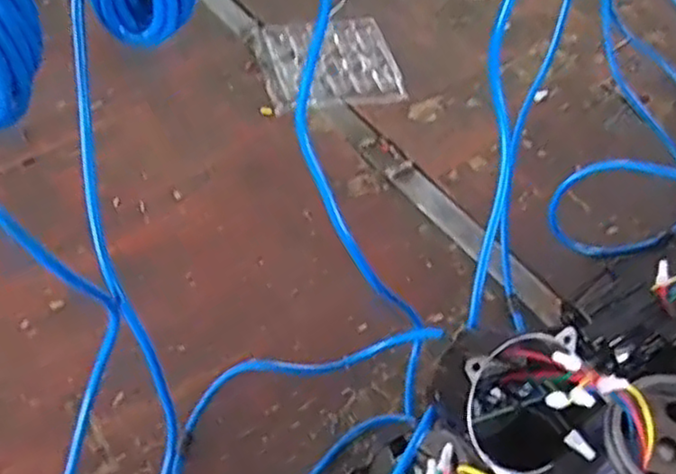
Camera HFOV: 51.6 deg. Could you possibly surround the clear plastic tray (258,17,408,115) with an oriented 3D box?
[{"bbox_3d":[-0.011,-0.232,0.923,0.172,0.024,0.165,-6,55,-10],"label":"clear plastic tray"}]

